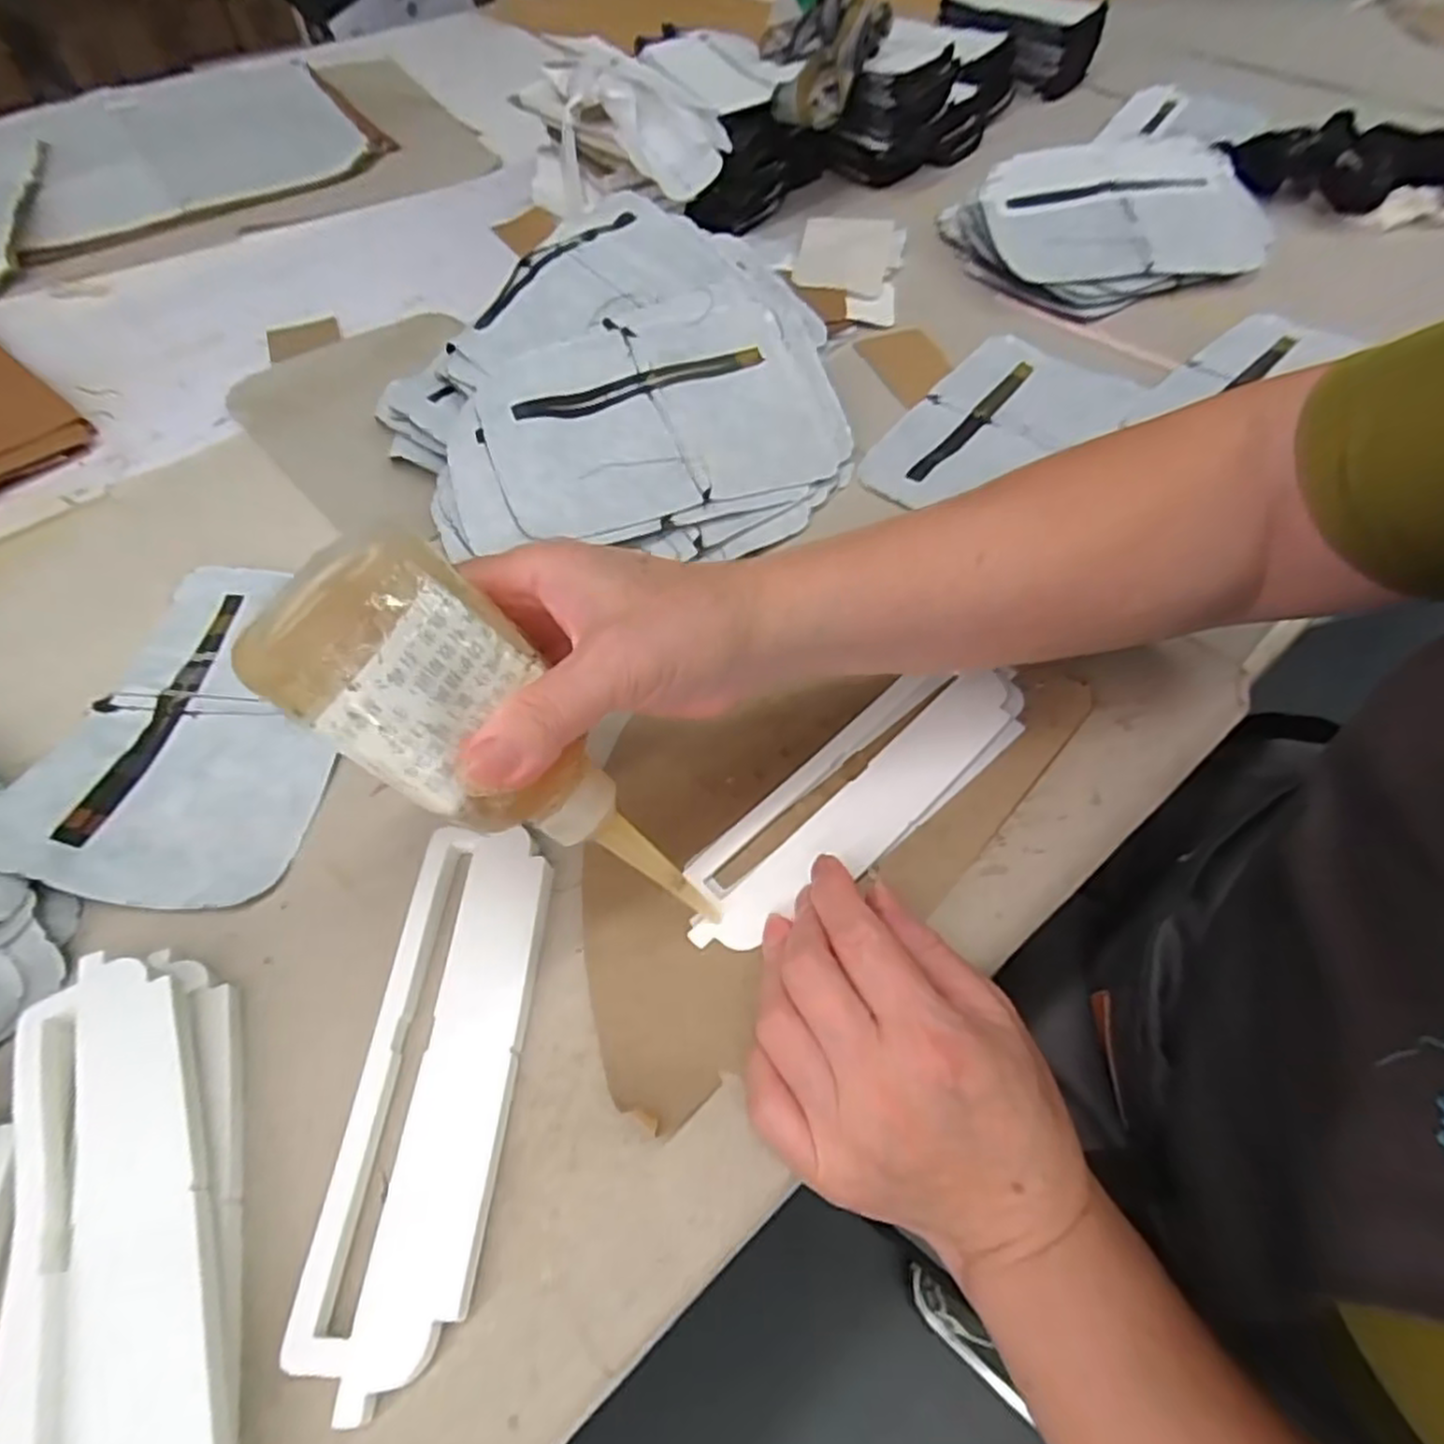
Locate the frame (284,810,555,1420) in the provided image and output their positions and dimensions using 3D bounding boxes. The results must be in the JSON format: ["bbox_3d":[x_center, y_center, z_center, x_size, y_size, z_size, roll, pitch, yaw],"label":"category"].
[{"bbox_3d":[-0.099,0.119,0.259,0.052,0.009,0.174,2,57,3],"label":"frame"}]

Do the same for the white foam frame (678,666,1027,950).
[{"bbox_3d":[0.059,0.029,0.324,0.183,0.008,0.058,-34,62,-18],"label":"white foam frame"}]

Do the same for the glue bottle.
[{"bbox_3d":[-0.065,0.016,0.248,0.033,0.178,0.058,-7,48,41],"label":"glue bottle"}]

